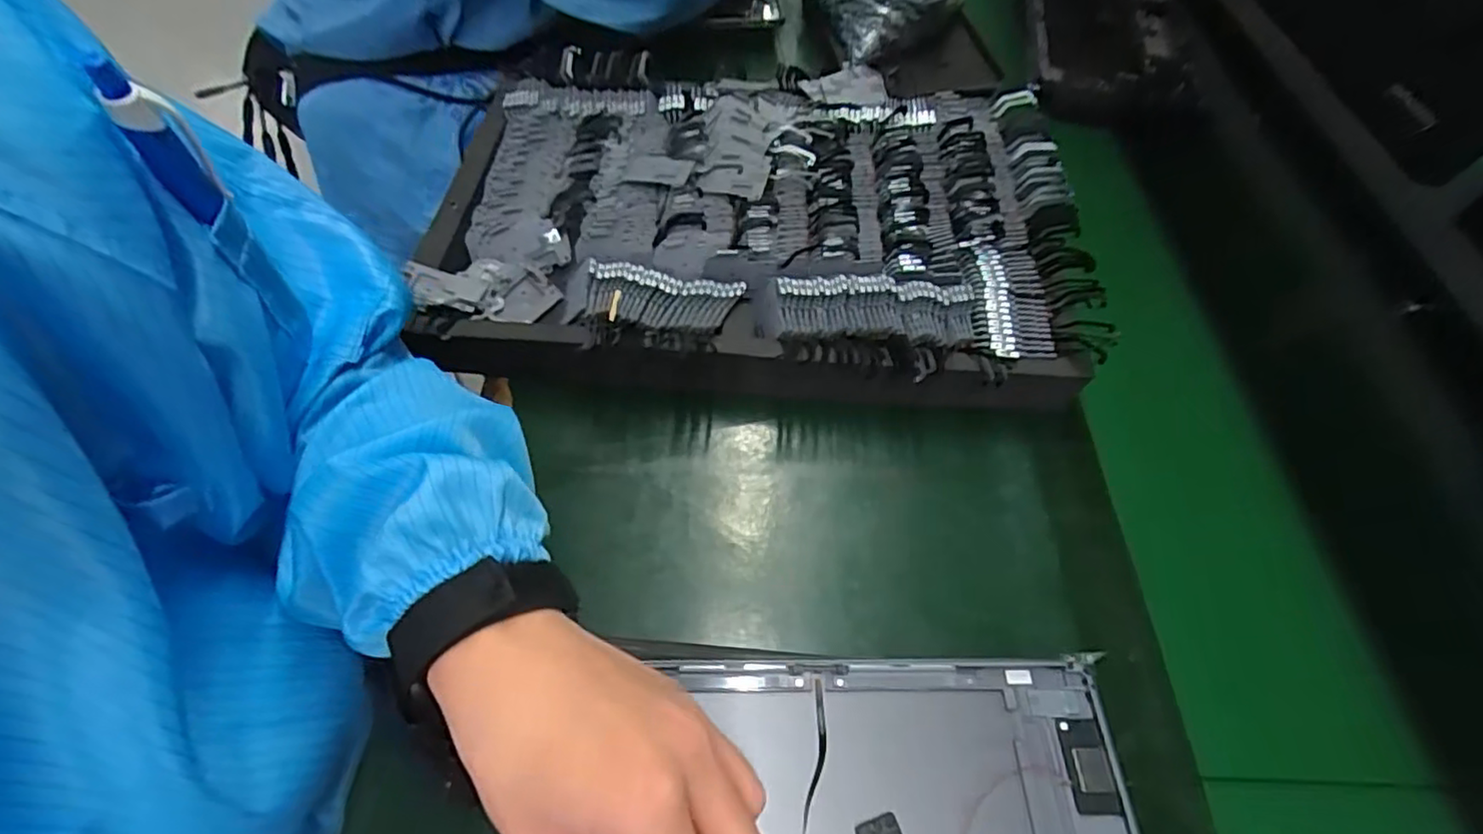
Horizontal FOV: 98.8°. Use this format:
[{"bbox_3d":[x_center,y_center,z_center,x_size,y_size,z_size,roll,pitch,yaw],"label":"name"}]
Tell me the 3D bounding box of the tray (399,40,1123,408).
[{"bbox_3d":[0.011,-0.149,0.473,0.442,0.067,0.311,6,57,-2],"label":"tray"}]

